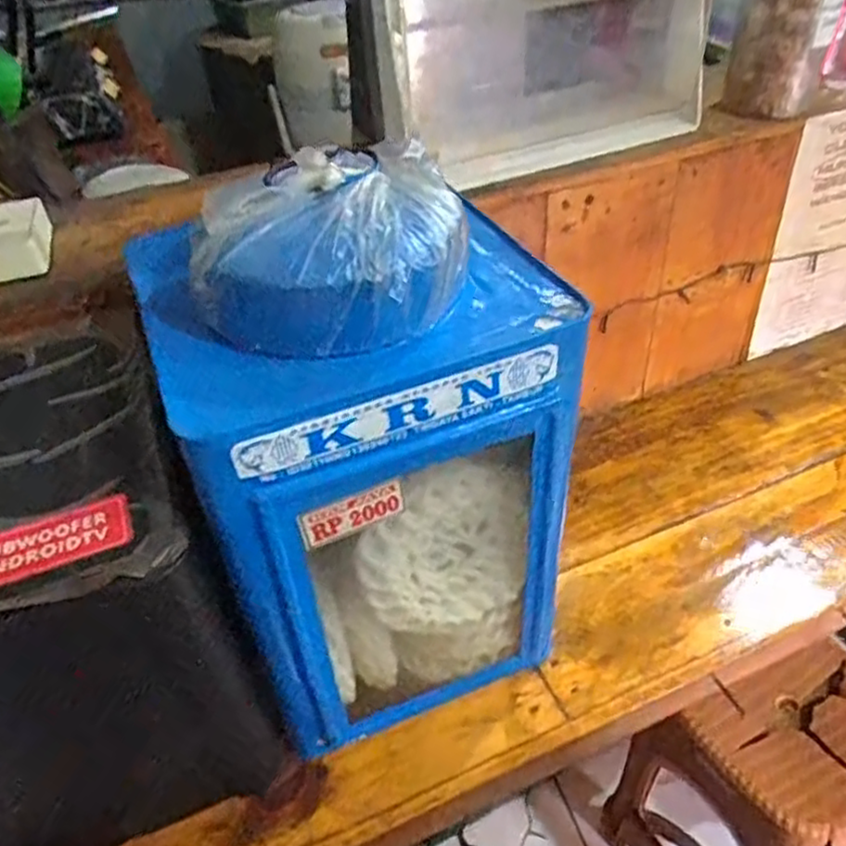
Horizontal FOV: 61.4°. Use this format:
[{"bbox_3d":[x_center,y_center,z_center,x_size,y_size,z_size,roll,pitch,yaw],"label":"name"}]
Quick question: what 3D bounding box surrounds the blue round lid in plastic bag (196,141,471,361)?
[{"bbox_3d":[-0.043,-0.102,0.397,0.126,0.071,0.115,-3,40,2],"label":"blue round lid in plastic bag"}]

